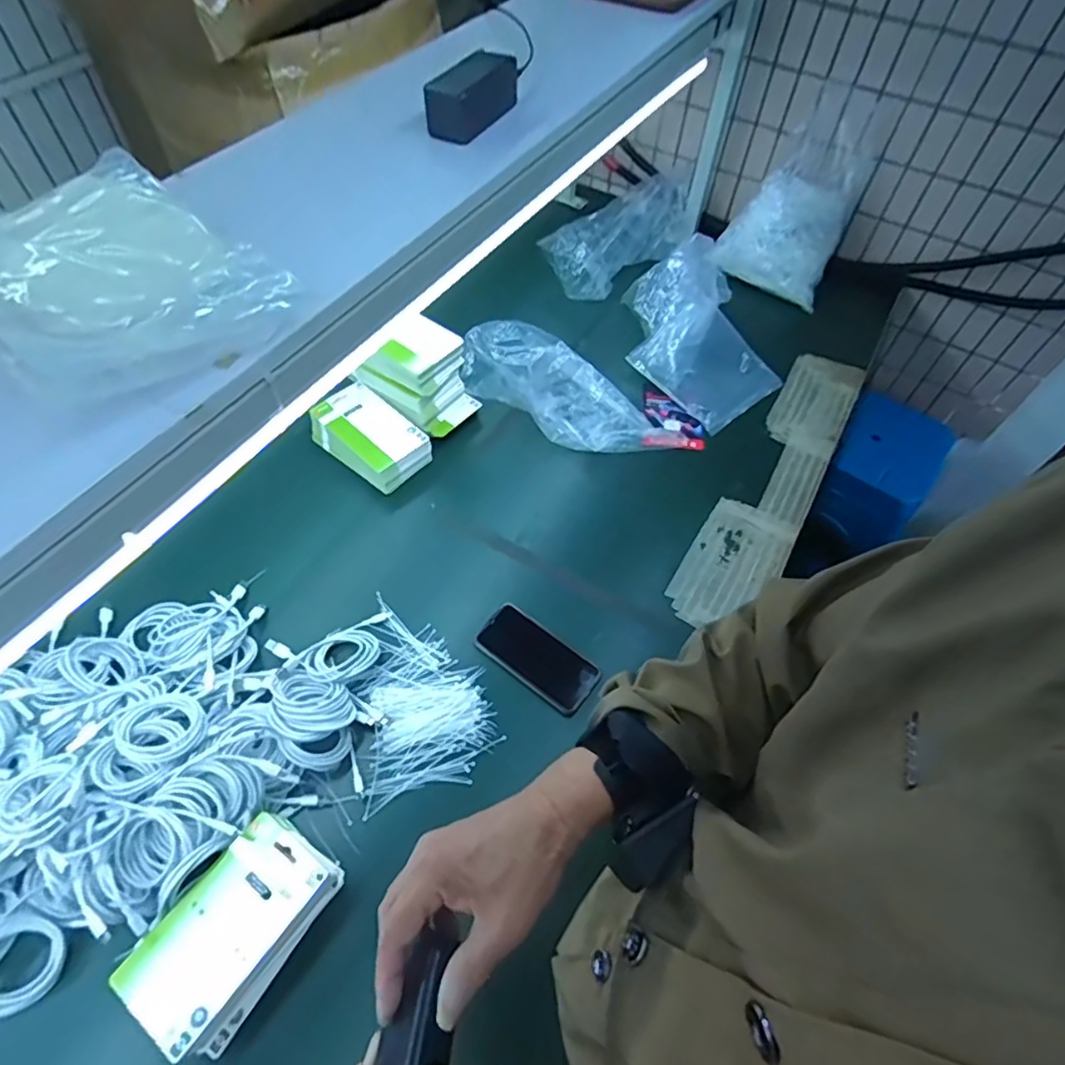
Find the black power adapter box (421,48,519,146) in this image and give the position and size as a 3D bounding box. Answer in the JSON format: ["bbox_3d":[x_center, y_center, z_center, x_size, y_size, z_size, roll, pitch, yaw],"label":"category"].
[{"bbox_3d":[-0.067,-0.512,0.707,0.051,0.059,0.129,26,58,14],"label":"black power adapter box"}]

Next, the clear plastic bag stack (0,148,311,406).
[{"bbox_3d":[-0.321,-0.195,0.464,0.213,0.036,0.191,41,67,4],"label":"clear plastic bag stack"}]

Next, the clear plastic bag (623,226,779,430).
[{"bbox_3d":[0.319,-0.370,1.143,0.269,0.058,0.348,-33,73,-4],"label":"clear plastic bag"}]

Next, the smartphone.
[{"bbox_3d":[0.007,0.164,0.806,0.165,0.008,0.079,35,62,18],"label":"smartphone"}]

